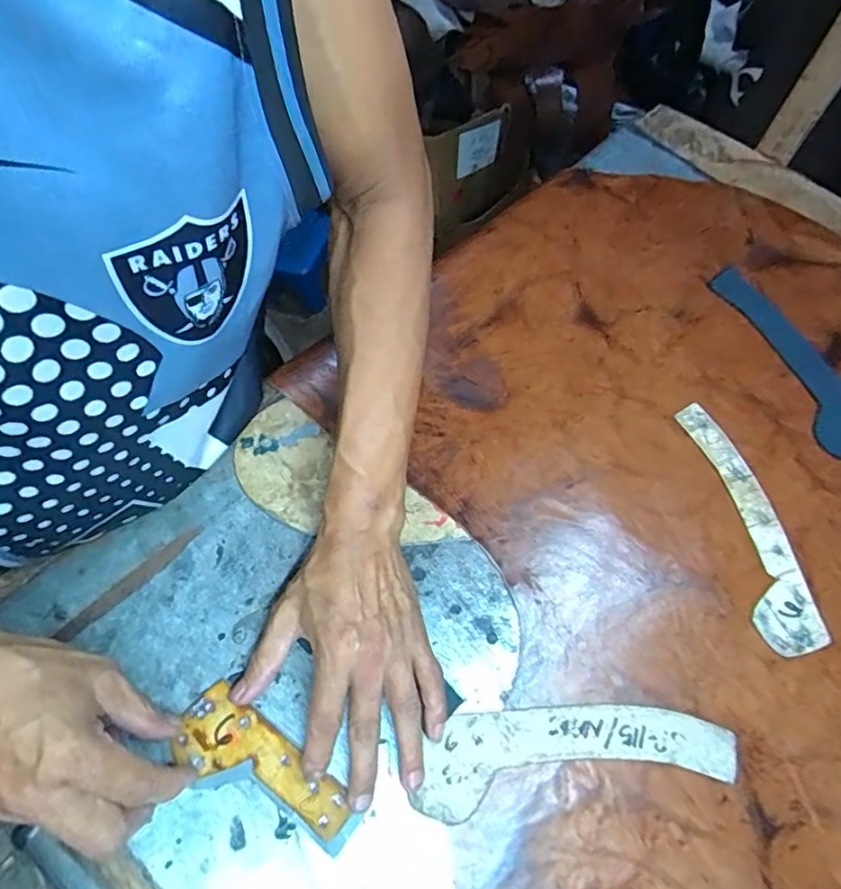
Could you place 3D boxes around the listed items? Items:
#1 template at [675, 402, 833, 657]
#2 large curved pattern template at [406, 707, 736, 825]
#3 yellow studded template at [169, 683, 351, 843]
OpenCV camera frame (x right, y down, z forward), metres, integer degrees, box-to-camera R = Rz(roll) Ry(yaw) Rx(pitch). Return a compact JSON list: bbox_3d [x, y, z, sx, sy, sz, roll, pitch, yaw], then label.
[{"bbox_3d":[0.253,0.057,0.424,0.045,0.004,0.196,-8,66,-4],"label":"template"},{"bbox_3d":[0.098,0.197,0.351,0.202,0.004,0.054,-5,65,-3],"label":"large curved pattern template"},{"bbox_3d":[-0.099,0.200,0.340,0.116,0.006,0.044,30,68,9],"label":"yellow studded template"}]

